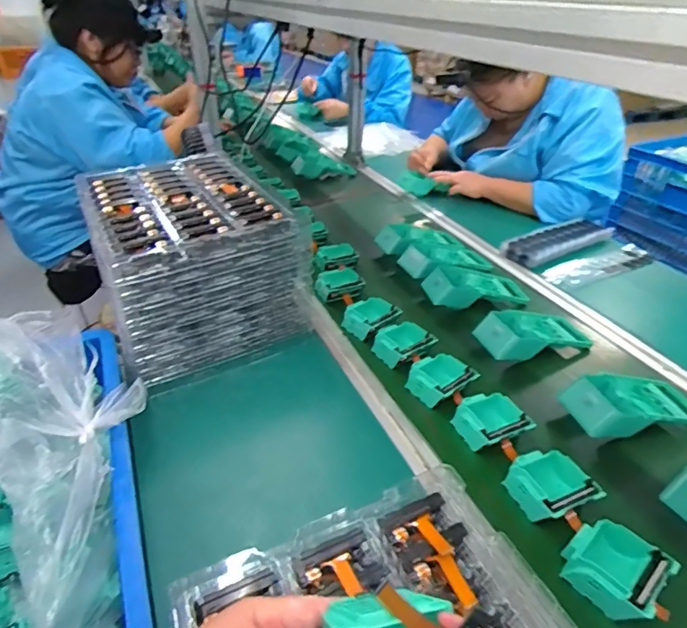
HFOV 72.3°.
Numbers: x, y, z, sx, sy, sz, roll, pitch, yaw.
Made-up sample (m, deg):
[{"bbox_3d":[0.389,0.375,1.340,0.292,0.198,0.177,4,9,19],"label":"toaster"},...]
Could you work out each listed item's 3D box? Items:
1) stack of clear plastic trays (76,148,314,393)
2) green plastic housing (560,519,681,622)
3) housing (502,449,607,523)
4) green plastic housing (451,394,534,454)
[{"bbox_3d":[-0.259,-0.092,0.783,0.274,0.205,0.367,-20,40,-26],"label":"stack of clear plastic trays"},{"bbox_3d":[0.262,0.249,0.459,0.078,0.038,0.079,-29,44,-34],"label":"green plastic housing"},{"bbox_3d":[0.231,0.197,0.531,0.082,0.040,0.087,-14,38,-19],"label":"housing"},{"bbox_3d":[0.188,0.140,0.608,0.087,0.033,0.079,-16,38,-21],"label":"green plastic housing"}]

